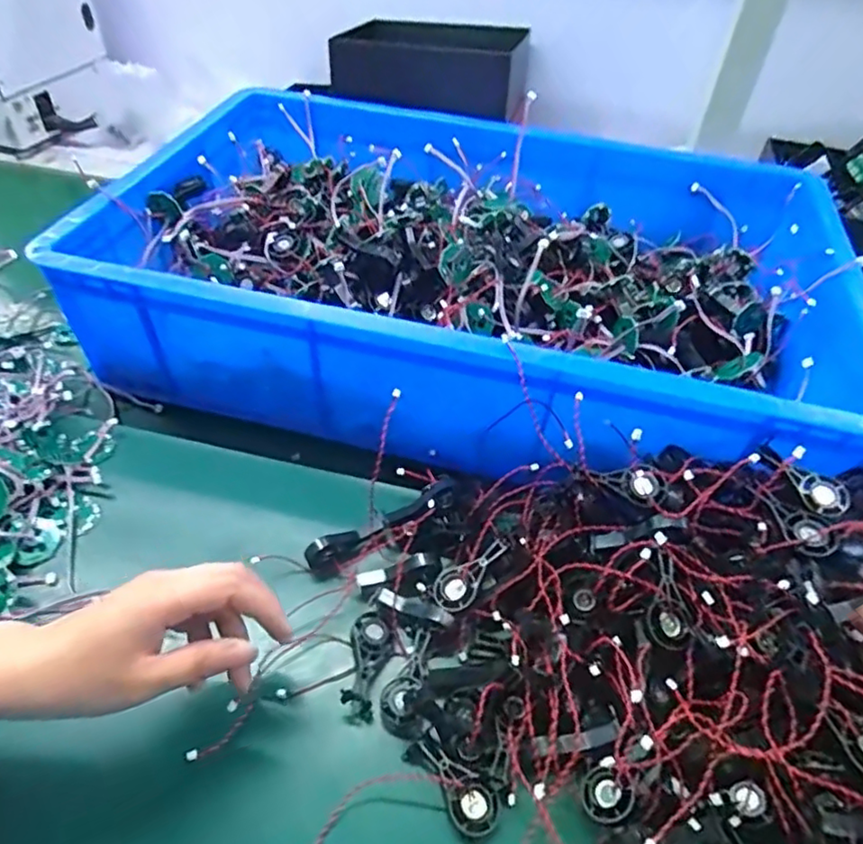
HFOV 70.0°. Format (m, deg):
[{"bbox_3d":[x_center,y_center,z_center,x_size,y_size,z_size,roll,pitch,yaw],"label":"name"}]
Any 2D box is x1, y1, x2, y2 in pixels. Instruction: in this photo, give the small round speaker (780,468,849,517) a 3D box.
[{"bbox_3d":[0.249,0.043,0.399,0.028,0.009,0.038,-20,51,-21],"label":"small round speaker"}]

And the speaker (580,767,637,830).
[{"bbox_3d":[0.100,0.209,0.343,0.032,0.011,0.026,-24,37,34],"label":"speaker"}]

